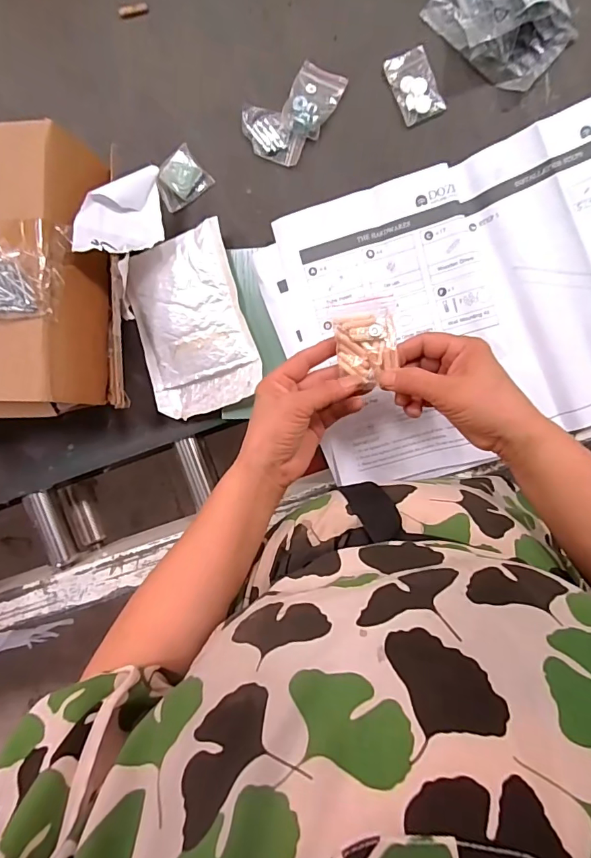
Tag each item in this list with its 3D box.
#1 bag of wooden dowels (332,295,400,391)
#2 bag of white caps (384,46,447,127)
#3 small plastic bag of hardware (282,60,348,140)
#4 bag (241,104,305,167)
[{"bbox_3d":[0.060,-0.073,0.381,0.050,0.011,0.073,-6,91,6],"label":"bag of wooden dowels"},{"bbox_3d":[0.115,-0.333,0.440,0.040,0.004,0.067,-22,92,9],"label":"bag of white caps"},{"bbox_3d":[0.015,-0.325,0.450,0.046,0.007,0.066,29,98,4],"label":"small plastic bag of hardware"},{"bbox_3d":[-0.024,-0.295,0.458,0.067,0.010,0.041,23,98,4],"label":"bag"}]

